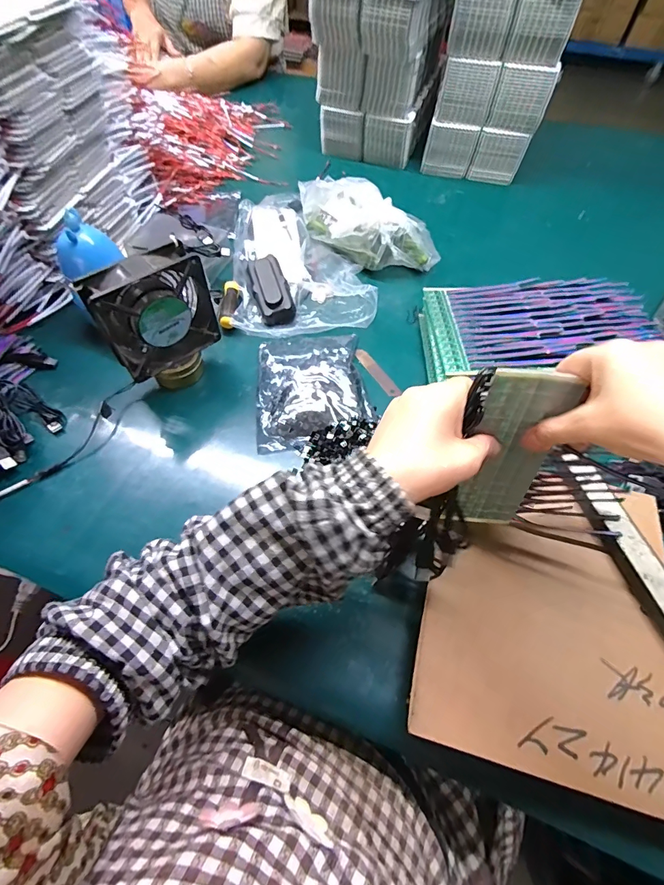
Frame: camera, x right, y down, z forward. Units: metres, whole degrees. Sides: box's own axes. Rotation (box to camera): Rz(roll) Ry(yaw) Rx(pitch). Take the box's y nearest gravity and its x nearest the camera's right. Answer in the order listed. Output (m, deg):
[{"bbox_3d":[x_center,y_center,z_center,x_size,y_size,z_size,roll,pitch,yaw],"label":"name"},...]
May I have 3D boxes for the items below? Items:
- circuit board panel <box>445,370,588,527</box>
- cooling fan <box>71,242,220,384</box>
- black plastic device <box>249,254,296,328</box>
[{"bbox_3d":[0.146,0.013,0.330,0.062,0.161,0.008,5,41,5],"label":"circuit board panel"},{"bbox_3d":[-0.195,-0.139,0.450,0.122,0.136,0.041,-39,67,-21],"label":"cooling fan"},{"bbox_3d":[-0.089,-0.223,0.571,0.048,0.027,0.113,-17,77,-8],"label":"black plastic device"}]

